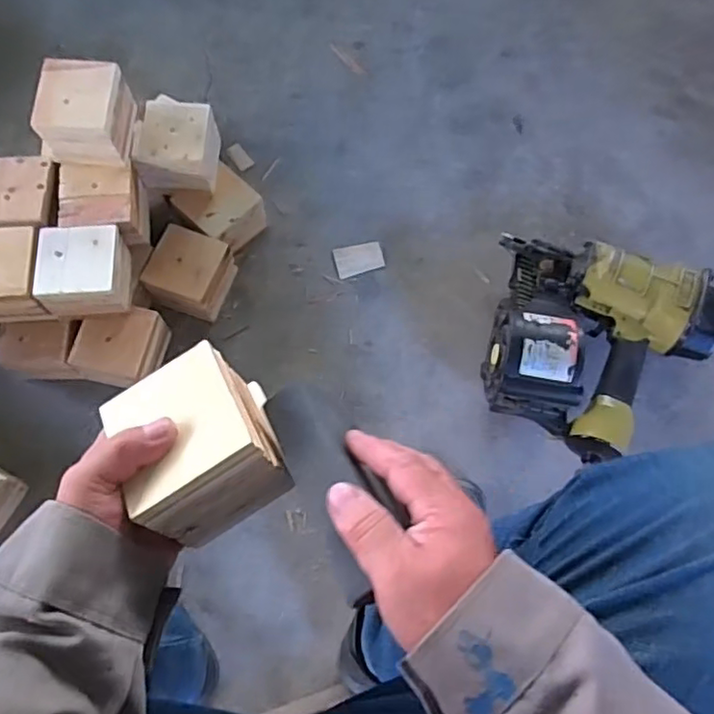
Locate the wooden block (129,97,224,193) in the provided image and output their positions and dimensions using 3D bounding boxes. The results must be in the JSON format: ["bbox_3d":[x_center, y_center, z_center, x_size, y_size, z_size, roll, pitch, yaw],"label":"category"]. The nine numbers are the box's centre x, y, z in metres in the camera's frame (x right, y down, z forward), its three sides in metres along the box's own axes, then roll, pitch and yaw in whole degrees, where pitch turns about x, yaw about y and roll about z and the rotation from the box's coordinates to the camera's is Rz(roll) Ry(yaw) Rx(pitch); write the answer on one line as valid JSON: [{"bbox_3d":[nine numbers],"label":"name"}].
[{"bbox_3d":[-0.244,-0.279,0.838,0.097,0.076,0.112,7,71,2],"label":"wooden block"}]

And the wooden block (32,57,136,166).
[{"bbox_3d":[-0.346,-0.302,0.765,0.111,0.081,0.110,5,71,1],"label":"wooden block"}]

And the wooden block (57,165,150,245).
[{"bbox_3d":[-0.331,-0.193,0.809,0.096,0.078,0.093,-4,71,-2],"label":"wooden block"}]

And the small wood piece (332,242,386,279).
[{"bbox_3d":[0.004,-0.148,0.931,0.073,0.009,0.047,-13,72,-5],"label":"small wood piece"}]

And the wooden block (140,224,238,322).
[{"bbox_3d":[-0.236,-0.115,0.868,0.100,0.072,0.105,18,72,5],"label":"wooden block"}]

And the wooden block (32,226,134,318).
[{"bbox_3d":[-0.345,-0.102,0.788,0.097,0.084,0.102,-4,71,-2],"label":"wooden block"}]

